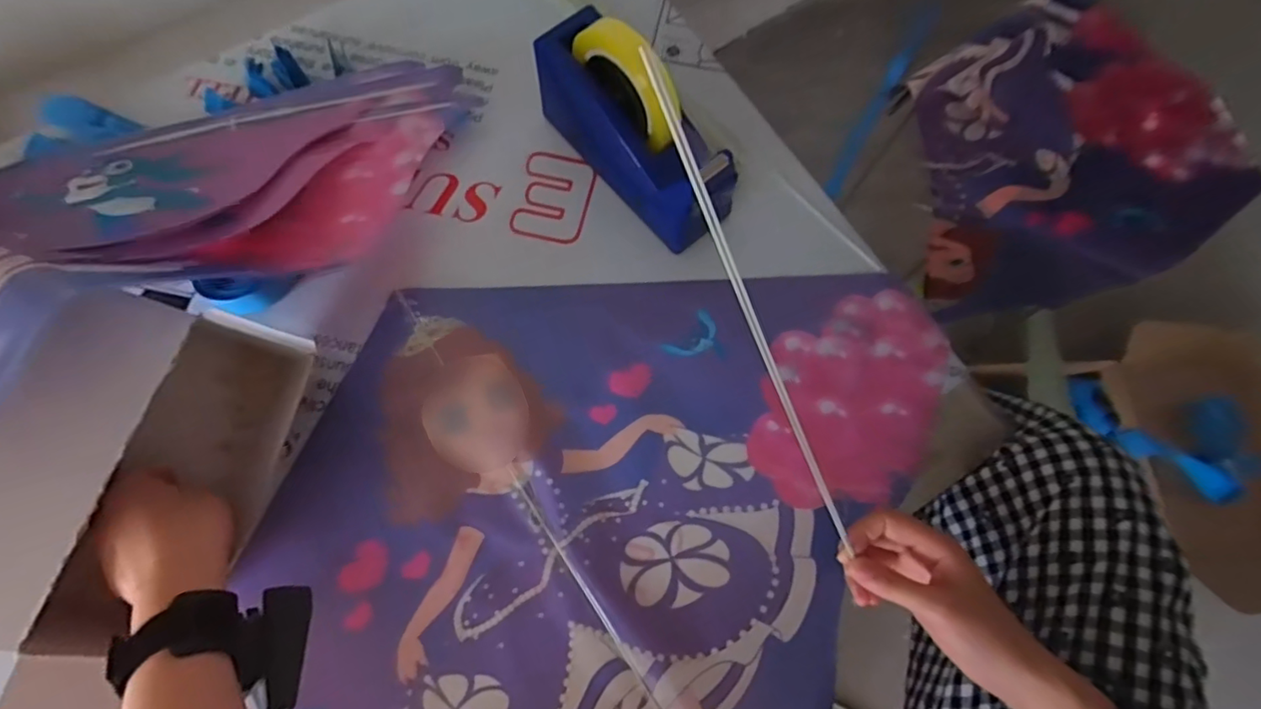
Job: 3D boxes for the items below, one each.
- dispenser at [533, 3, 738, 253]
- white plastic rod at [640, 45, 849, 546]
[{"bbox_3d":[0.004,-0.202,0.497,0.072,0.133,0.206,-40,78,-13],"label":"dispenser"},{"bbox_3d":[0.072,-0.001,0.301,0.005,0.007,0.298,-36,119,-12],"label":"white plastic rod"}]

